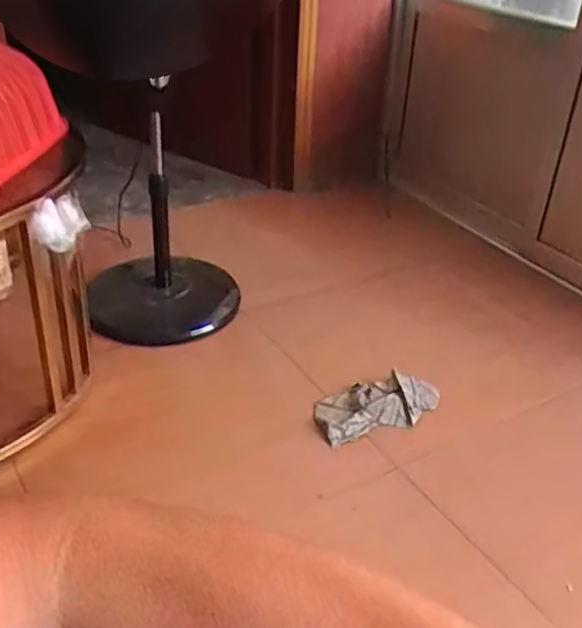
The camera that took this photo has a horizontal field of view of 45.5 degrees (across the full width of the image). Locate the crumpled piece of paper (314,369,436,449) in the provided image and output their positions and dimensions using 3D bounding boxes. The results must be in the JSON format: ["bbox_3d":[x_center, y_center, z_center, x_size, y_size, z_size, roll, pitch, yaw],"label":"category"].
[{"bbox_3d":[0.181,0.187,1.419,0.283,0.038,0.141,-17,37,-27],"label":"crumpled piece of paper"}]

